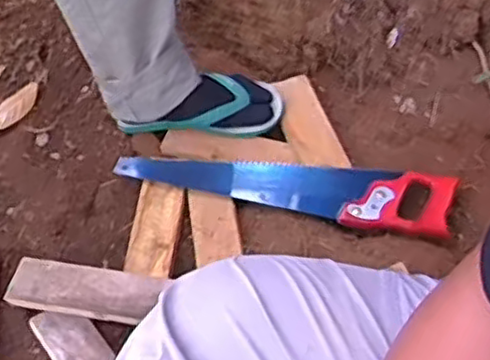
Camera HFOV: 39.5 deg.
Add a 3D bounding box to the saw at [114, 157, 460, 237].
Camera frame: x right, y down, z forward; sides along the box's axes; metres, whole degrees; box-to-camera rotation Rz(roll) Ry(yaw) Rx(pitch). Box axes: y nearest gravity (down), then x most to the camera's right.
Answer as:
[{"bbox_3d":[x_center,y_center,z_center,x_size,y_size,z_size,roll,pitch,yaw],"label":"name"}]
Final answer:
[{"bbox_3d":[0.043,0.012,0.914,0.447,0.020,0.086,4,60,14],"label":"saw"}]

